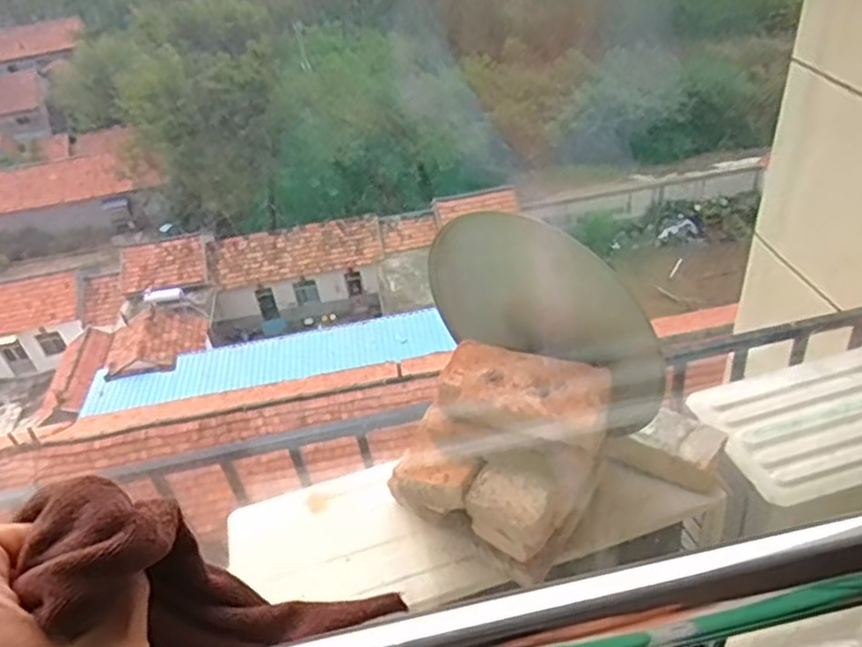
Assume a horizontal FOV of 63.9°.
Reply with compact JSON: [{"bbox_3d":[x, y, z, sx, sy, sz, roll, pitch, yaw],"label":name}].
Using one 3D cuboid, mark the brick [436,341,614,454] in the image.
[{"bbox_3d":[0.137,0.102,1.006,0.244,0.067,0.109,11,43,22],"label":"brick"}]

